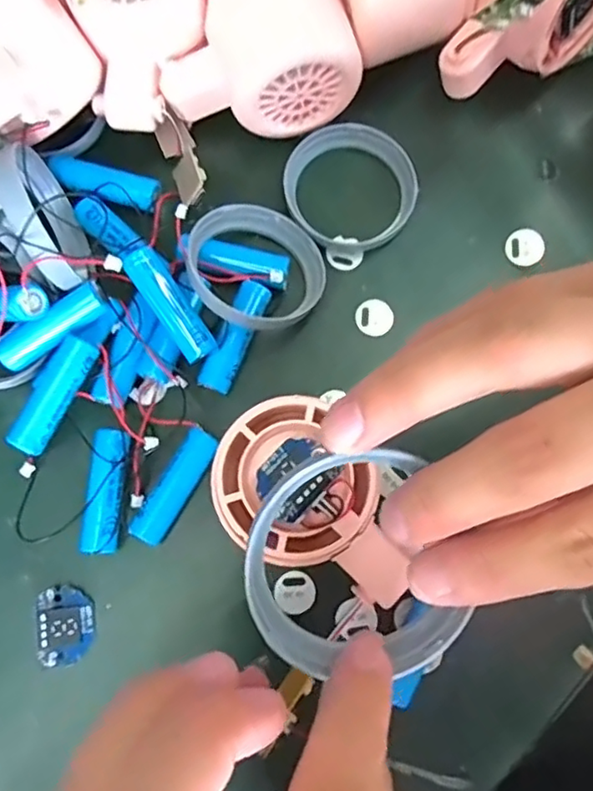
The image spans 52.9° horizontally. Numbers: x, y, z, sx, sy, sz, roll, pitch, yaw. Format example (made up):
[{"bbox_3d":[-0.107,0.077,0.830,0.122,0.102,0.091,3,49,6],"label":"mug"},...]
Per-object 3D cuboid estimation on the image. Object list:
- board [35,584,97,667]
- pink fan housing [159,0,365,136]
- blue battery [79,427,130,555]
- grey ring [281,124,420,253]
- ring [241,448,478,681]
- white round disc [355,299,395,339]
[{"bbox_3d":[-0.091,0.091,0.236,0.022,0.004,0.029,-2,76,-17],"label":"board"},{"bbox_3d":[-0.017,-0.146,0.258,0.080,0.054,0.053,-17,80,-4],"label":"pink fan housing"},{"bbox_3d":[-0.076,0.038,0.242,0.014,0.016,0.049,4,79,0],"label":"blue battery"},{"bbox_3d":[0.025,-0.094,0.270,0.057,0.015,0.055,0,79,-1],"label":"grey ring"},{"bbox_3d":[0.013,0.043,0.151,0.051,0.010,0.055,0,79,-1],"label":"ring"},{"bbox_3d":[0.035,-0.035,0.266,0.016,0.004,0.017,0,79,-1],"label":"white round disc"}]

